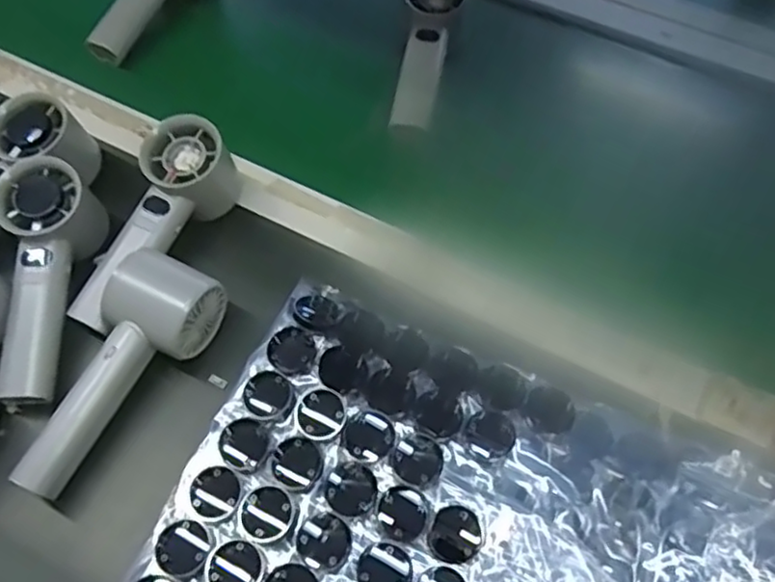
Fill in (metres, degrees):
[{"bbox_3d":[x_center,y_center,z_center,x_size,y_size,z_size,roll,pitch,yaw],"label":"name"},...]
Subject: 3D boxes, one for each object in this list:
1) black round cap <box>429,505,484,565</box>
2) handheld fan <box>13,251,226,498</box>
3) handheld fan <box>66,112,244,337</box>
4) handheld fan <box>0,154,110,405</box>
[{"bbox_3d":[0.038,0.135,0.369,0.027,0.004,0.030,27,61,14],"label":"black round cap"},{"bbox_3d":[-0.167,0.049,0.408,0.052,0.053,0.154,28,74,16],"label":"handheld fan"},{"bbox_3d":[-0.164,-0.045,0.466,0.051,0.061,0.157,29,77,17],"label":"handheld fan"},{"bbox_3d":[-0.225,-0.007,0.438,0.063,0.048,0.160,-1,73,-1],"label":"handheld fan"}]

